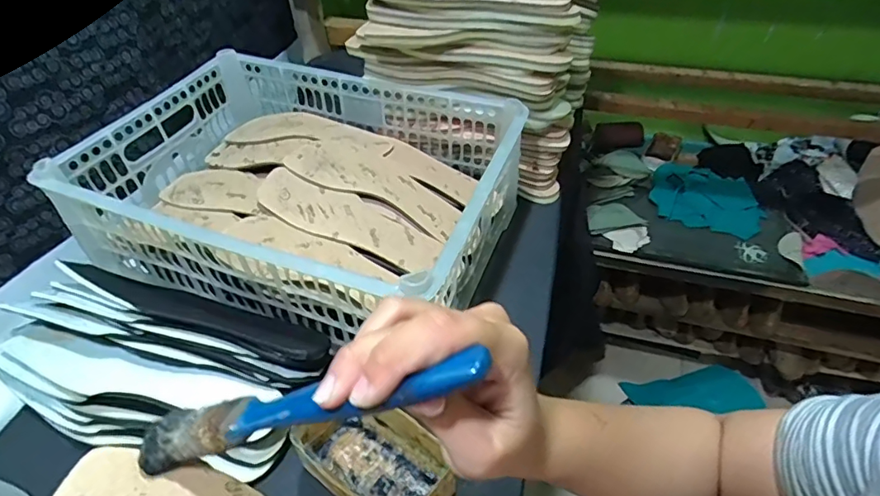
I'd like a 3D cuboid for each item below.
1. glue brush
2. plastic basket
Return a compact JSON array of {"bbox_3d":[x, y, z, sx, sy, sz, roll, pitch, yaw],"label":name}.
[{"bbox_3d":[-0.056,0.065,0.198,0.157,0.016,0.026,-18,40,23],"label":"glue brush"},{"bbox_3d":[-0.145,-0.069,0.589,0.443,0.136,0.319,14,47,15],"label":"plastic basket"}]

